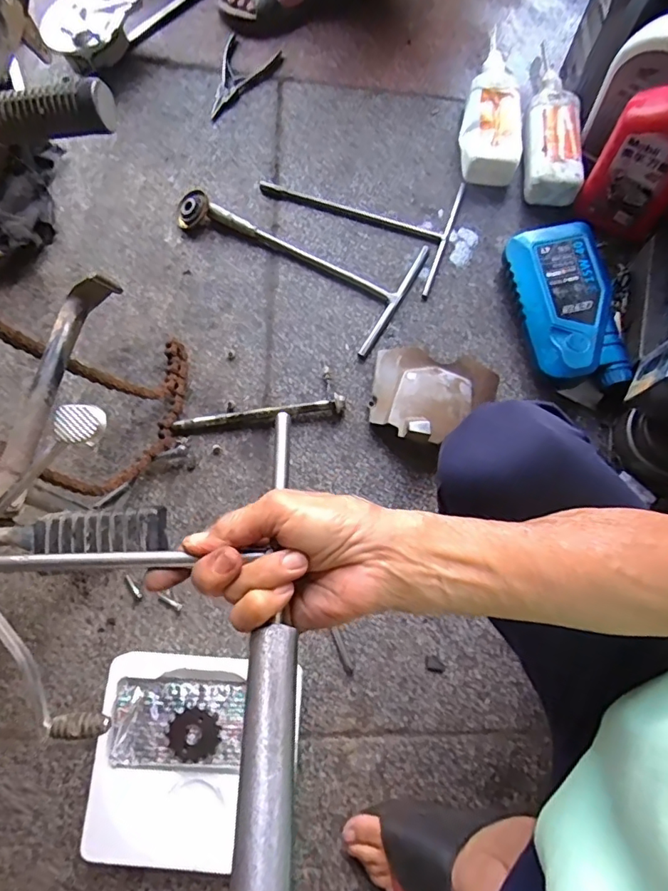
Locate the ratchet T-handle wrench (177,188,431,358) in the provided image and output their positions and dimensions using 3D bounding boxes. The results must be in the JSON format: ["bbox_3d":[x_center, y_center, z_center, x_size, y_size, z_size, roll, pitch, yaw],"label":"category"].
[{"bbox_3d":[-0.066,-0.291,0.745,0.363,0.032,0.185,28,78,8],"label":"ratchet T-handle wrench"}]

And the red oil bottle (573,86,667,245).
[{"bbox_3d":[0.402,-0.364,0.647,0.117,0.231,0.056,30,78,9],"label":"red oil bottle"}]

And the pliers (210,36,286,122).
[{"bbox_3d":[-0.151,-0.596,0.832,0.086,0.017,0.150,20,77,6],"label":"pliers"}]

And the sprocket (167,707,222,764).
[{"bbox_3d":[-0.160,0.328,0.582,0.054,0.013,0.056,0,75,1],"label":"sprocket"}]

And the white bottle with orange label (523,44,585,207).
[{"bbox_3d":[0.323,-0.487,0.772,0.076,0.058,0.268,4,75,2],"label":"white bottle with orange label"}]

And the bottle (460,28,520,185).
[{"bbox_3d":[0.249,-0.531,0.789,0.088,0.051,0.282,10,76,4],"label":"bottle"}]

